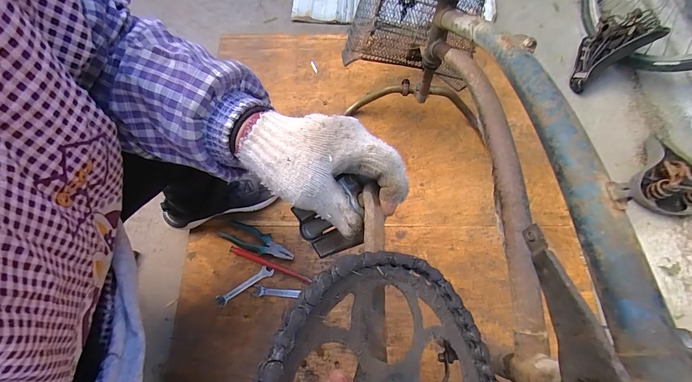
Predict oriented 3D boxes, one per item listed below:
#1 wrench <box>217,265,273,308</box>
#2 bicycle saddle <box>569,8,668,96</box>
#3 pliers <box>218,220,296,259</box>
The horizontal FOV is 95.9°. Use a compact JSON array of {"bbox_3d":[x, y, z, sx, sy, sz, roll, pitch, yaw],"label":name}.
[{"bbox_3d":[-0.240,0.225,0.741,0.145,0.004,0.028,-32,74,-11],"label":"wrench"},{"bbox_3d":[0.755,-0.407,0.907,0.206,0.165,0.139,-40,76,-13],"label":"bicycle saddle"},{"bbox_3d":[-0.218,0.126,0.770,0.189,0.012,0.051,22,72,7],"label":"pliers"}]

